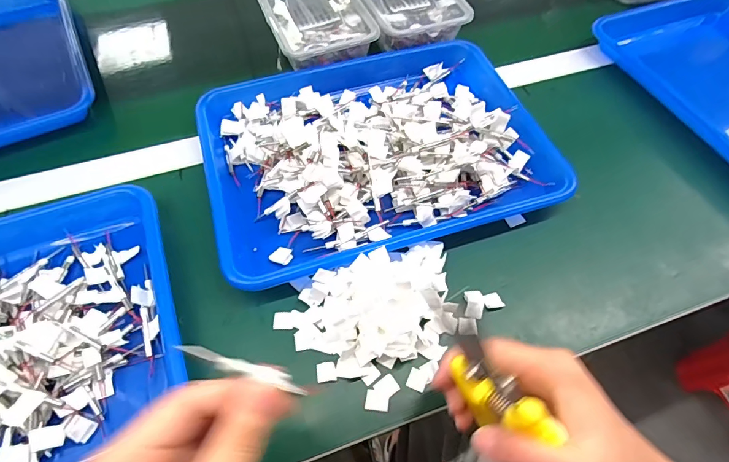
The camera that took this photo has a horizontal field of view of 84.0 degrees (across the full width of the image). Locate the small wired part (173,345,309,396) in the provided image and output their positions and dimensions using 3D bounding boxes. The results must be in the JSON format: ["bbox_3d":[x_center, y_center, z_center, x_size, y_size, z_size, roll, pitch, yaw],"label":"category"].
[{"bbox_3d":[-0.056,0.065,0.191,0.063,0.004,0.009,27,56,-23],"label":"small wired part"}]

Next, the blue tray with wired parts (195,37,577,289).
[{"bbox_3d":[0.005,-0.103,0.418,0.332,0.042,0.272,-15,60,-10],"label":"blue tray with wired parts"}]

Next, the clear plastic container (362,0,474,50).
[{"bbox_3d":[0.049,-0.294,0.525,0.113,0.048,0.165,-16,61,-11],"label":"clear plastic container"}]

